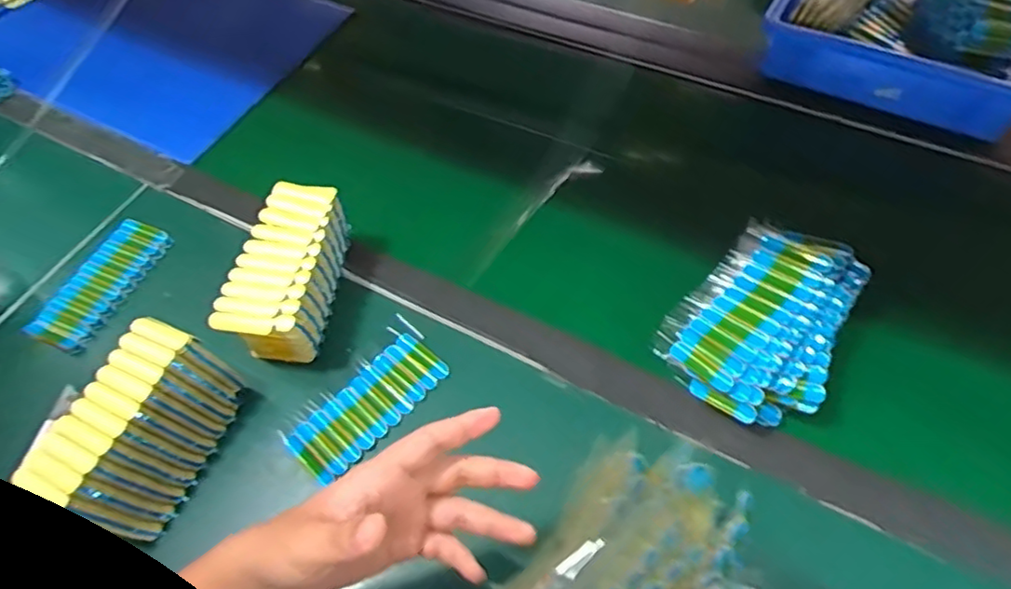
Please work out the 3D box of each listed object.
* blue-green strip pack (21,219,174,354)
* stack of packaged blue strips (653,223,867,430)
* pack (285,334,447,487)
[{"bbox_3d":[-0.427,-0.012,0.680,0.067,0.020,0.154,20,60,16],"label":"blue-green strip pack"},{"bbox_3d":[0.234,0.027,0.577,0.135,0.076,0.180,38,67,25],"label":"stack of packaged blue strips"},{"bbox_3d":[-0.127,0.103,0.595,0.149,0.022,0.063,-41,63,-20],"label":"pack"}]

